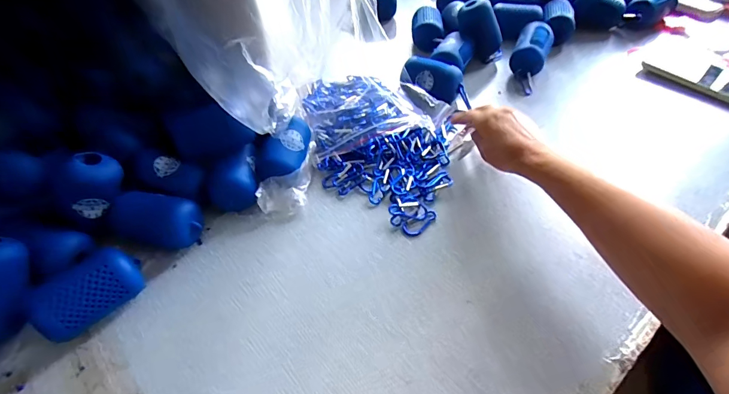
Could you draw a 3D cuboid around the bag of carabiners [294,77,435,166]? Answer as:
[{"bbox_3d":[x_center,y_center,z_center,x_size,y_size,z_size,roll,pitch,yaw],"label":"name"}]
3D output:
[{"bbox_3d":[-0.014,-0.144,0.582,0.157,0.047,0.195,-16,47,-10],"label":"bag of carabiners"}]

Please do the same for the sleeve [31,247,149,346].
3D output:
[{"bbox_3d":[-0.261,0.089,0.378,0.057,0.059,0.090,33,57,30],"label":"sleeve"}]

